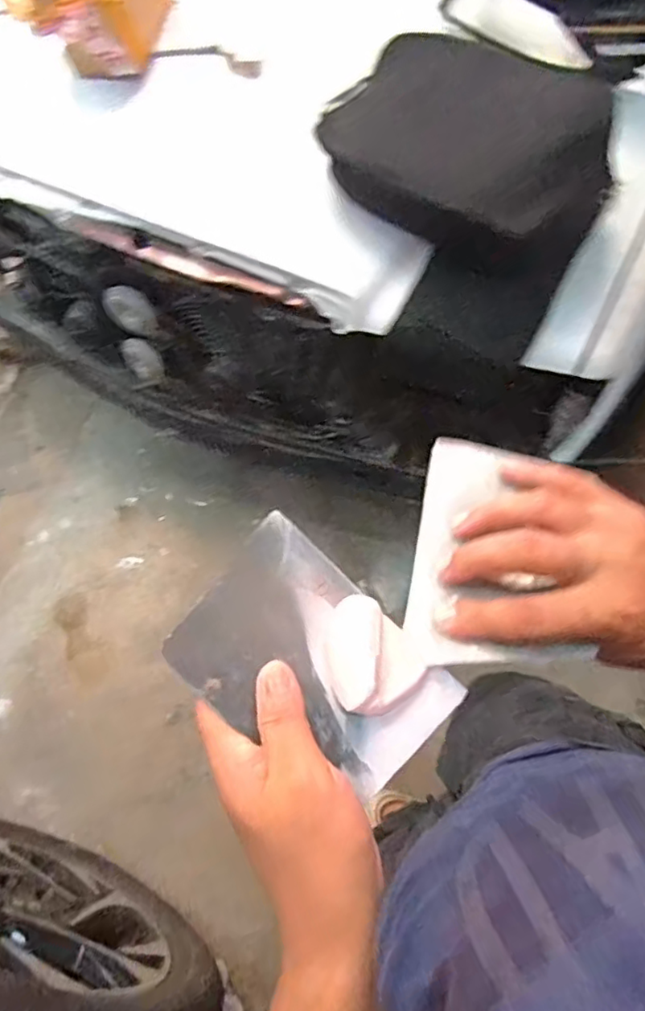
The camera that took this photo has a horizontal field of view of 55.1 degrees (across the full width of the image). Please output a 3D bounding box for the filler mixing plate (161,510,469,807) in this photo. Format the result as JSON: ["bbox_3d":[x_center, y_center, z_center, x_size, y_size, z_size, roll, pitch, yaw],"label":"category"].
[{"bbox_3d":[-0.006,0.083,0.323,0.136,0.010,0.096,44,72,6],"label":"filler mixing plate"}]

